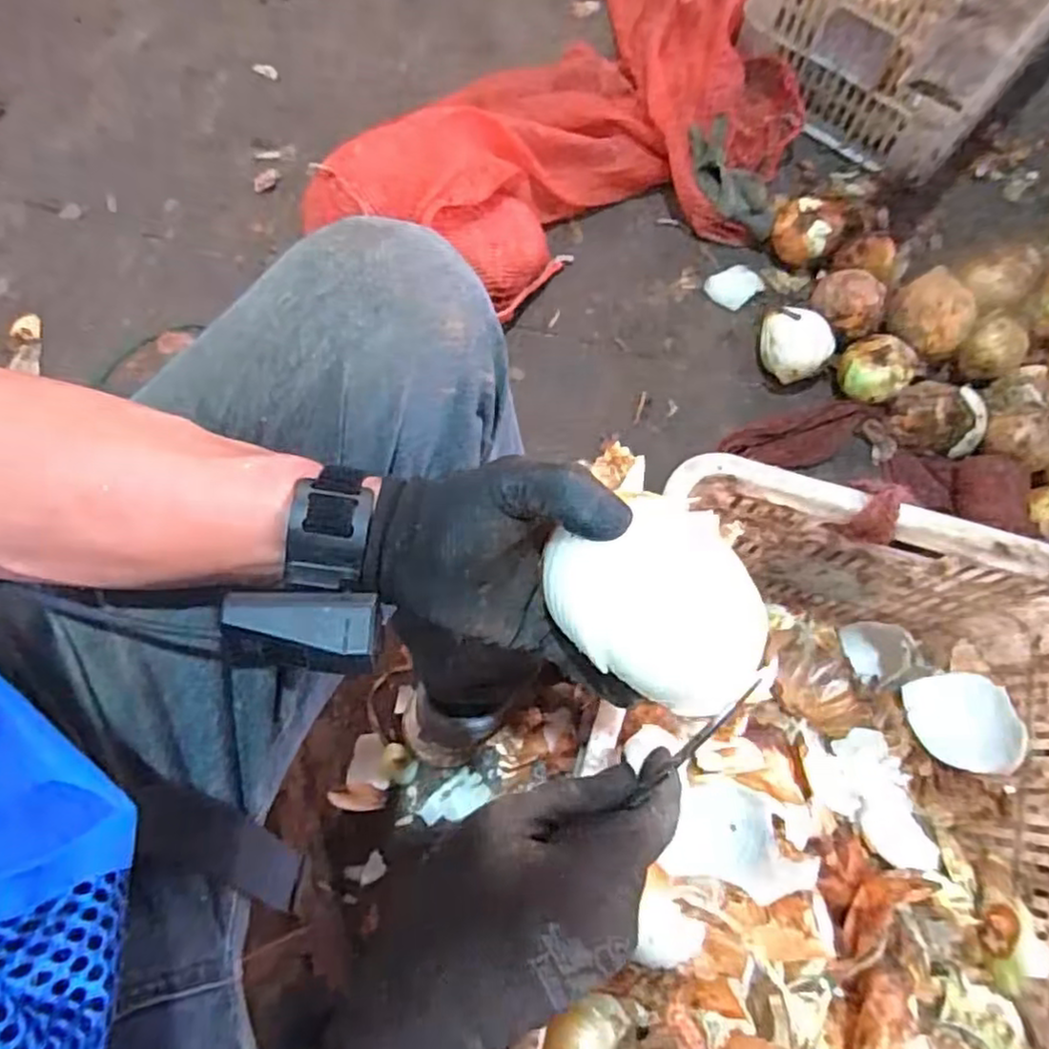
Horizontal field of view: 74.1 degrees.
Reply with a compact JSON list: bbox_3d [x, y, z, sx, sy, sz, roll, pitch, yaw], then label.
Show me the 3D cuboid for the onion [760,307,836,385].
[{"bbox_3d":[0.329,-0.219,0.859,0.080,0.072,0.089,-35,74,-11],"label":"onion"}]

